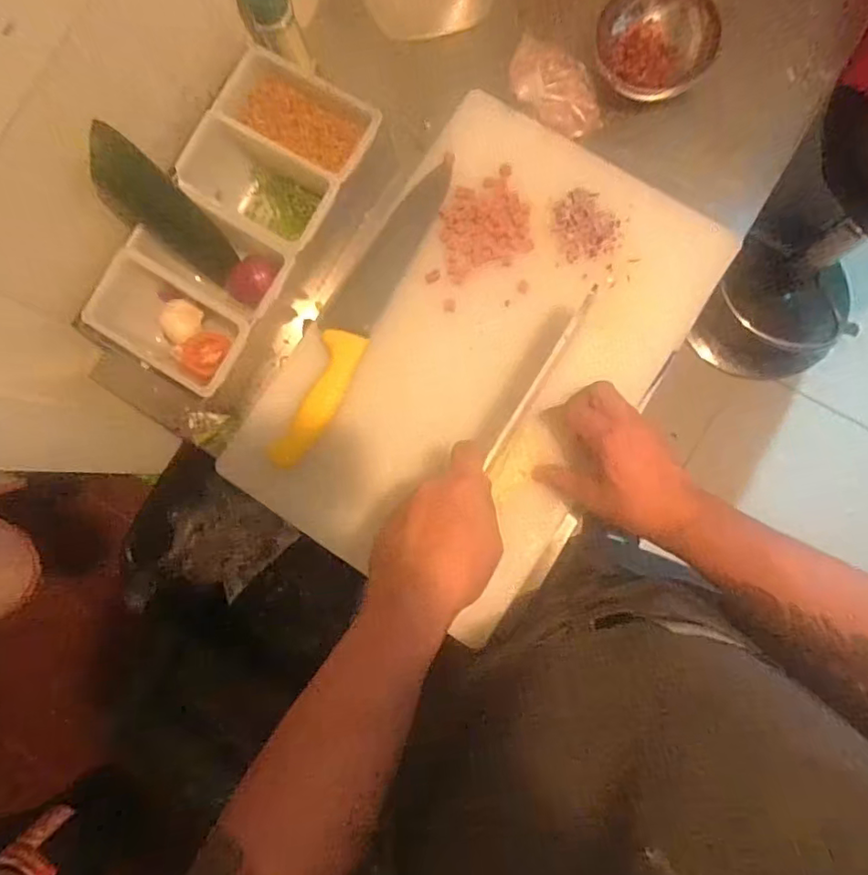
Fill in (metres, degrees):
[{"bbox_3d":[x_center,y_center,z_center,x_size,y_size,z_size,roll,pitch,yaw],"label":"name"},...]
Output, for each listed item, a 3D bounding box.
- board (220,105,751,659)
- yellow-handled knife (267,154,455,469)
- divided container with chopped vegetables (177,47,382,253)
[{"bbox_3d":[0.046,-0.077,0.520,0.289,0.017,0.436,32,87,3],"label":"board"},{"bbox_3d":[-0.072,-0.121,0.529,0.057,0.026,0.314,26,88,7],"label":"yellow-handled knife"},{"bbox_3d":[-0.131,-0.247,0.513,0.132,0.068,0.140,32,89,7],"label":"divided container with chopped vegetables"}]

